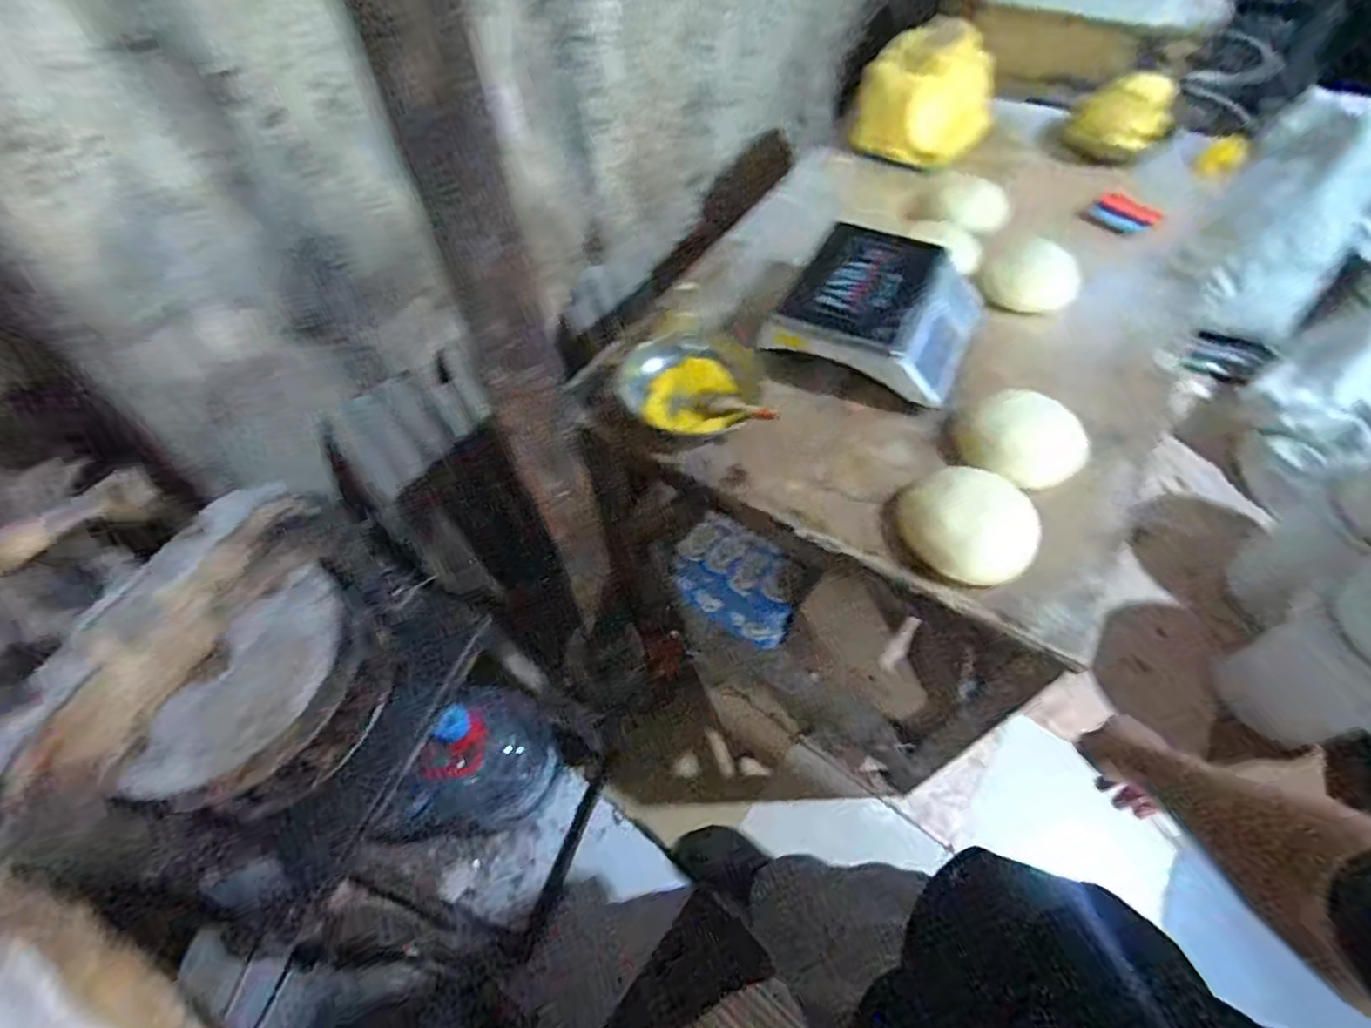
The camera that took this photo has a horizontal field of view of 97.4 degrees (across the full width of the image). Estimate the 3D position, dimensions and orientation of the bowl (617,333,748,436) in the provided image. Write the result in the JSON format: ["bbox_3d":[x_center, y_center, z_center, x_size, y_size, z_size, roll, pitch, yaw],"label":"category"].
[{"bbox_3d":[-0.011,-0.229,1.043,0.204,0.073,0.223,-3,55,0],"label":"bowl"}]

